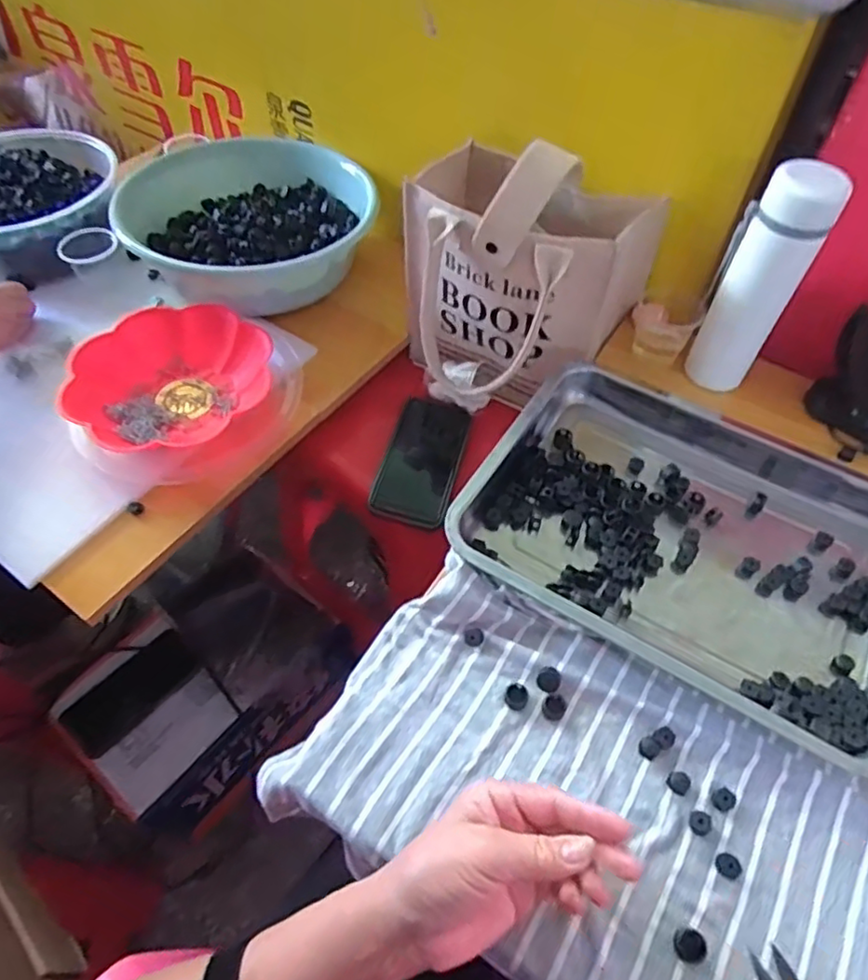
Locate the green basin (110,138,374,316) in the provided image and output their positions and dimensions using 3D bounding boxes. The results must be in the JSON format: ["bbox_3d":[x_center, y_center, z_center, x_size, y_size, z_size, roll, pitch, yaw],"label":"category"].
[{"bbox_3d":[-0.224,-0.326,0.774,0.261,0.083,0.272,0,55,0],"label":"green basin"}]

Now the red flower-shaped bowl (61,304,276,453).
[{"bbox_3d":[-0.276,-0.115,0.659,0.193,0.057,0.164,-32,61,-20],"label":"red flower-shaped bowl"}]

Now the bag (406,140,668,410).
[{"bbox_3d":[0.074,-0.224,0.649,0.225,0.231,0.216,35,62,22],"label":"bag"}]

